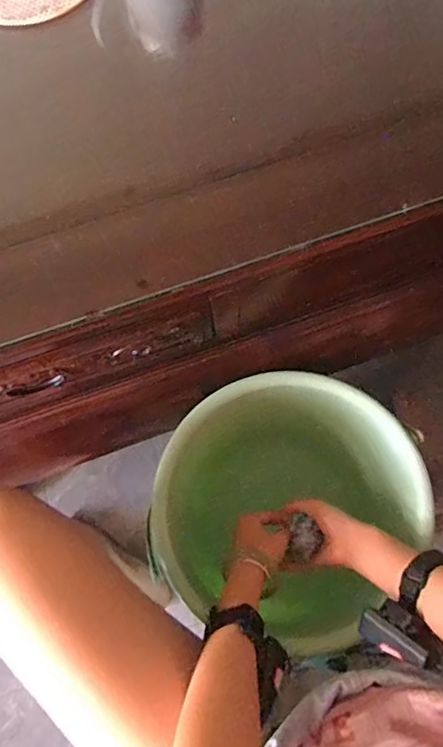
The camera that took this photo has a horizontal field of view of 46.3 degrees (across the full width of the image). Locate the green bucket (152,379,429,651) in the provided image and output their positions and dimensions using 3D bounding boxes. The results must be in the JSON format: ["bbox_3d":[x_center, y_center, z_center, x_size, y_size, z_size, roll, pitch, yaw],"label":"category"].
[{"bbox_3d":[0.087,0.180,0.712,0.312,0.238,0.295,-1,70,2],"label":"green bucket"}]

